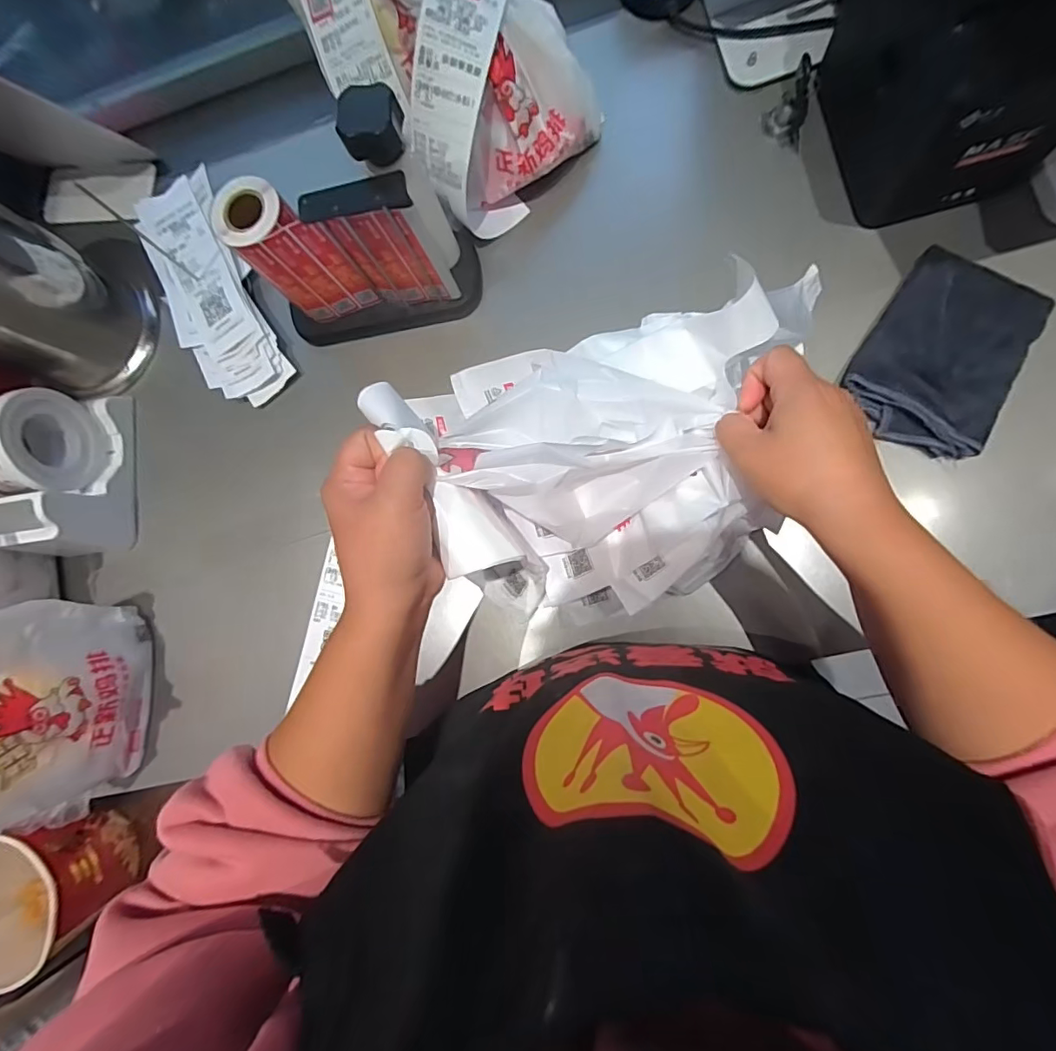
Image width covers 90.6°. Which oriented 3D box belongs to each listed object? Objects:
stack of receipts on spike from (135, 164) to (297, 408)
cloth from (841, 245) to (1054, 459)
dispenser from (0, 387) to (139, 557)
[{"bbox_3d":[-0.310,-0.228,0.512,0.094,0.033,0.240,-24,81,6],"label":"stack of receipts on spike"},{"bbox_3d":[0.317,-0.132,0.398,0.102,0.014,0.143,28,89,10],"label":"cloth"},{"bbox_3d":[-0.437,-0.049,0.475,0.082,0.101,0.150,-1,84,9],"label":"dispenser"}]

